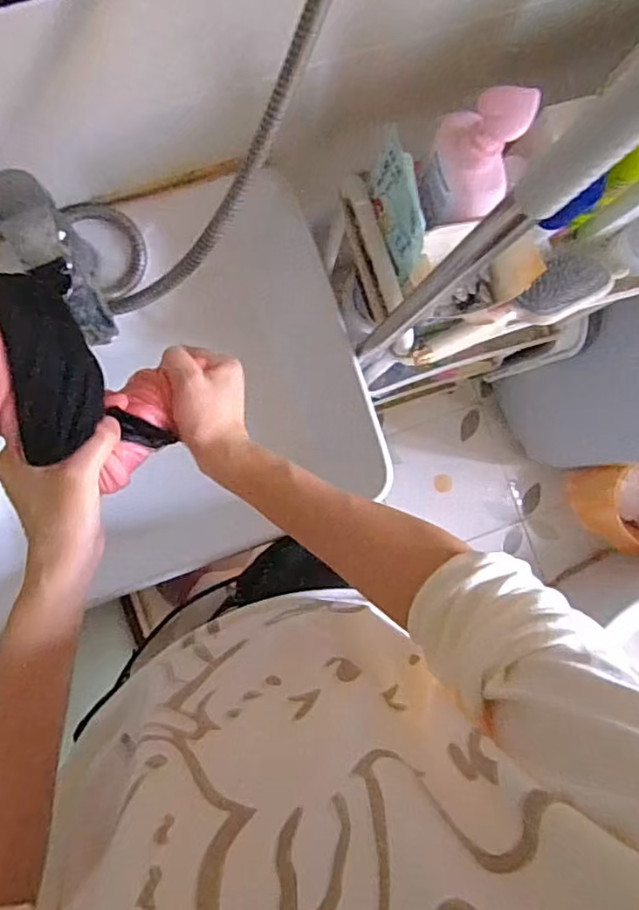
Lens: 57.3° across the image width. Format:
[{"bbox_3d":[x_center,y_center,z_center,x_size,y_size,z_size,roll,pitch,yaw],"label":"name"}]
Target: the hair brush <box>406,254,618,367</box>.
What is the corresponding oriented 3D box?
[{"bbox_3d":[0.184,-0.135,0.559,0.206,0.031,0.049,-26,89,-7],"label":"hair brush"}]

